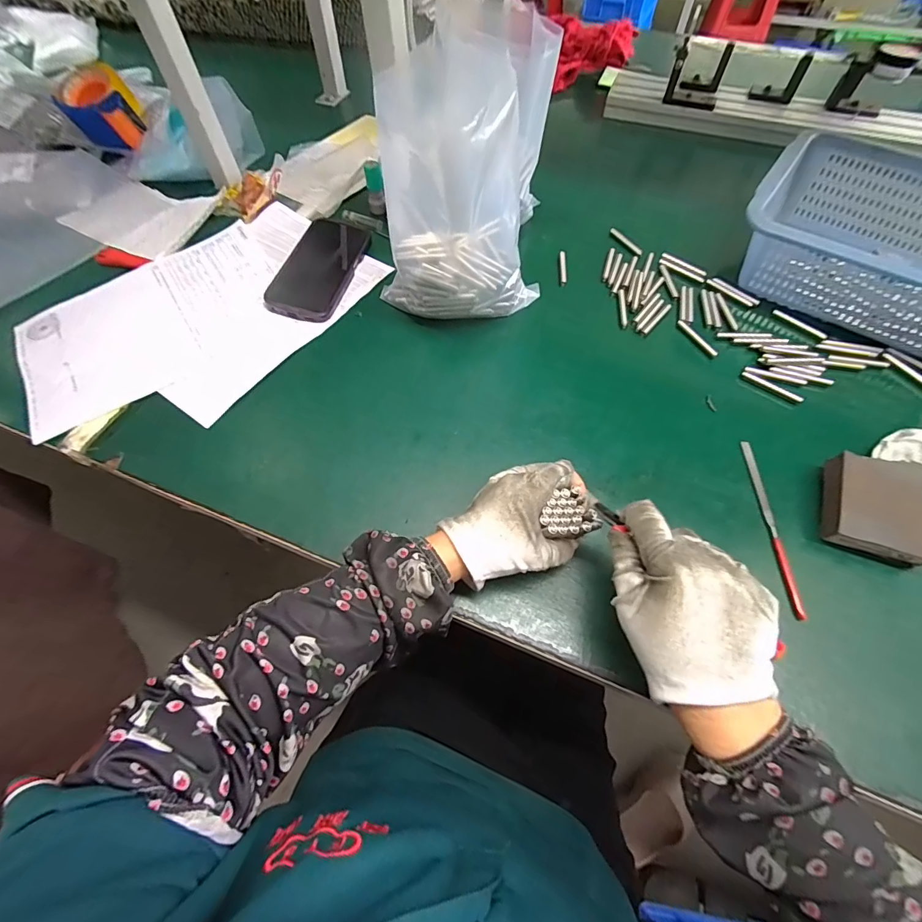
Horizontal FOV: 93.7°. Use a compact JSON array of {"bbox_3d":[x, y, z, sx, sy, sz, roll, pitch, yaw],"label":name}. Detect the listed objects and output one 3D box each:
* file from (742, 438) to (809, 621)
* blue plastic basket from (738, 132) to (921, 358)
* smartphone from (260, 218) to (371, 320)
[{"bbox_3d":[0.260,0.050,0.364,0.008,0.007,0.157,3,61,2],"label":"file"},{"bbox_3d":[0.468,-0.227,0.466,0.292,0.098,0.220,36,67,18],"label":"blue plastic basket"},{"bbox_3d":[-0.172,-0.239,0.527,0.079,0.012,0.172,12,61,6],"label":"smartphone"}]

